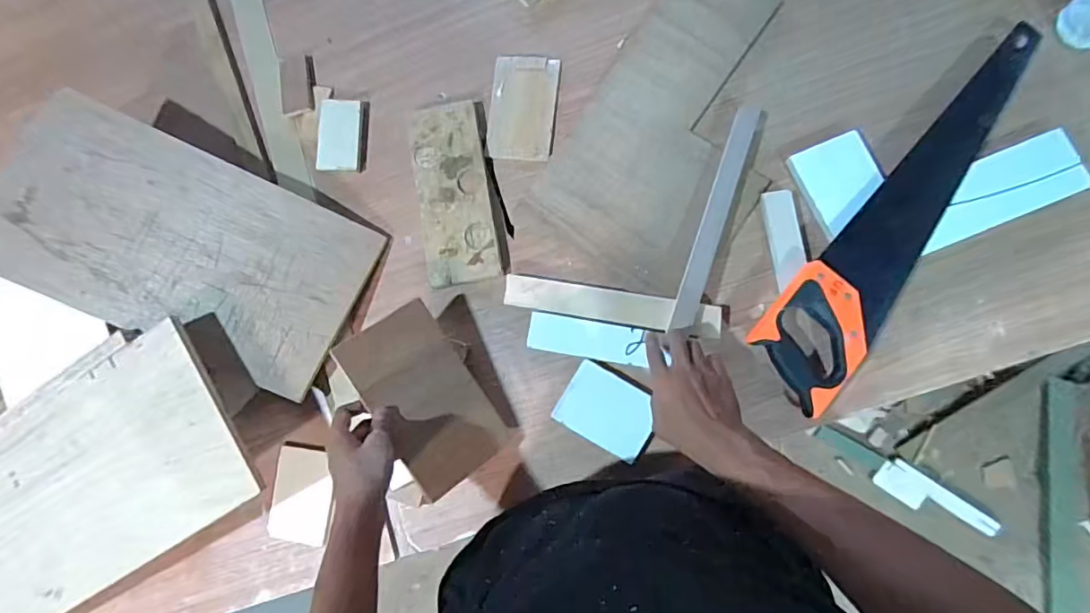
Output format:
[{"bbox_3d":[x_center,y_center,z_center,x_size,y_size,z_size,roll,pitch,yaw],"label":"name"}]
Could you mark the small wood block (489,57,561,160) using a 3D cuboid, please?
[{"bbox_3d":[-0.030,-0.267,0.696,0.086,0.013,0.143,5,86,4],"label":"small wood block"}]

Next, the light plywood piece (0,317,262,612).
[{"bbox_3d":[-0.525,0.199,0.599,0.385,0.016,0.237,-32,86,8],"label":"light plywood piece"}]

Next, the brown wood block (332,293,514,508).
[{"bbox_3d":[-0.133,0.103,0.590,0.117,0.010,0.200,-35,97,-31],"label":"brown wood block"}]

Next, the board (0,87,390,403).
[{"bbox_3d":[-0.437,-0.074,0.632,0.417,0.020,0.228,25,79,-7],"label":"board"}]

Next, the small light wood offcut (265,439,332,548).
[{"bbox_3d":[-0.318,0.243,0.680,0.067,0.012,0.121,9,74,-19],"label":"small light wood offcut"}]

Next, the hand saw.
[{"bbox_3d":[0.434,-0.106,0.606,0.113,0.028,0.505,41,89,8],"label":"hand saw"}]

